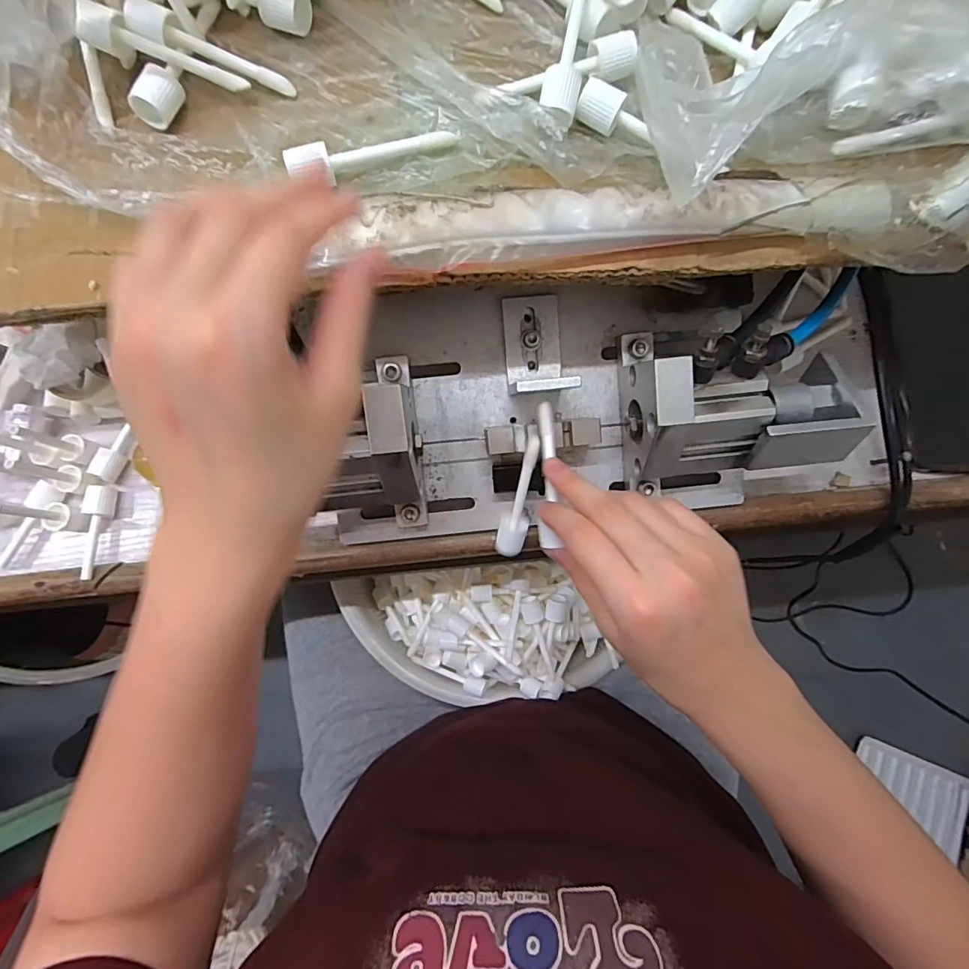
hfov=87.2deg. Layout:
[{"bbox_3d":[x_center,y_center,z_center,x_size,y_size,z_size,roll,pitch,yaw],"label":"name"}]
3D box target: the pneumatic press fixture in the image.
[{"bbox_3d":[0.049,-0.053,0.317,0.324,0.091,0.144,-6,81,-1],"label":"pneumatic press fixture"}]

